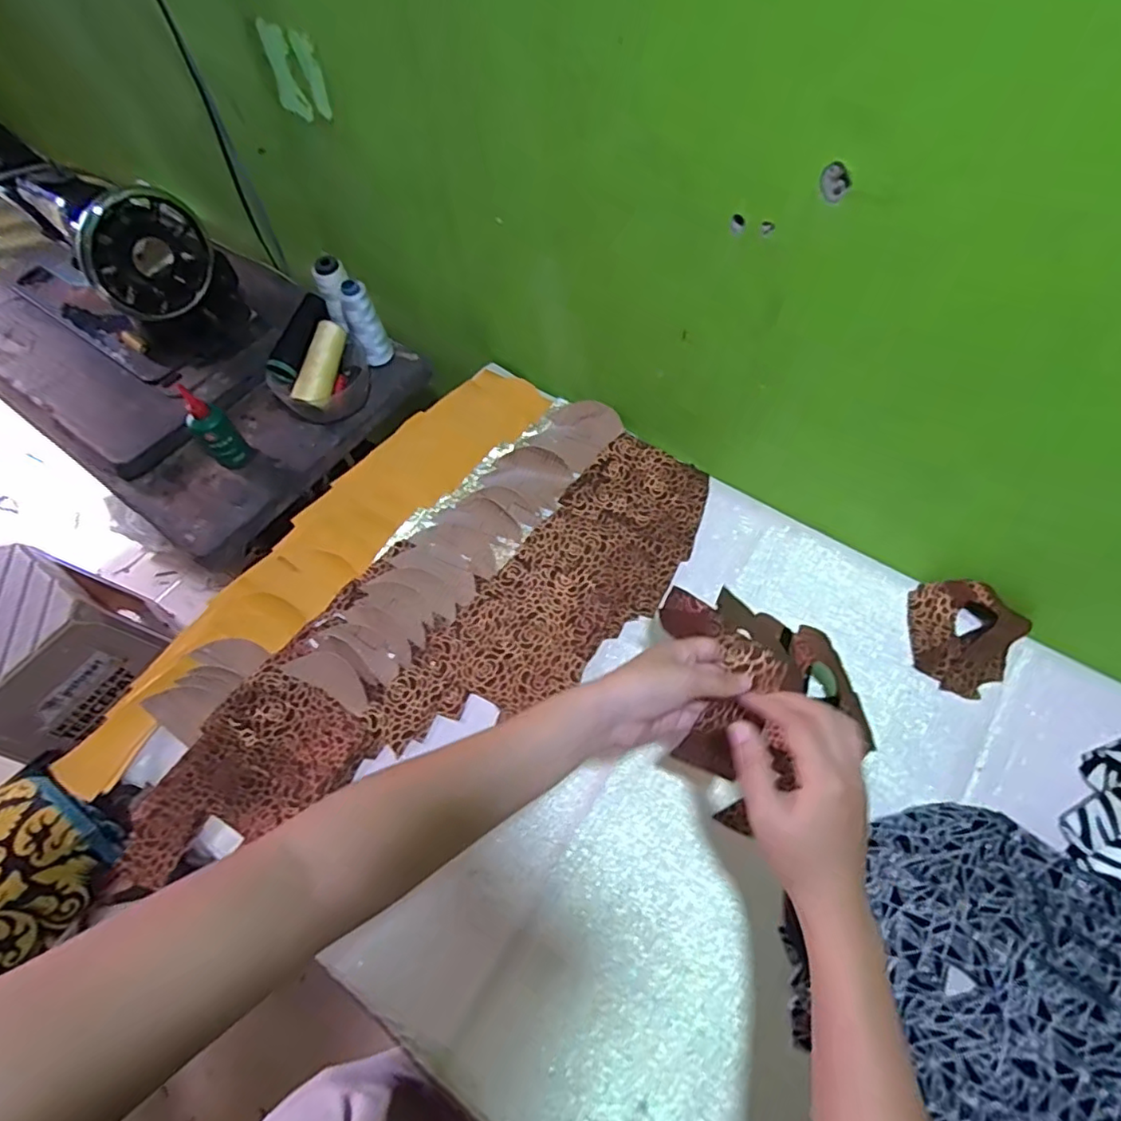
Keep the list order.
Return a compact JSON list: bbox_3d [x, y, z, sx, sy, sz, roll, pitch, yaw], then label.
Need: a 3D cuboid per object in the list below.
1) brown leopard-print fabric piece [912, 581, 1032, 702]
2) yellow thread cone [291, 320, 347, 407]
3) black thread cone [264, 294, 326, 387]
[{"bbox_3d":[0.378,0.068,0.565,0.091,0.046,0.102,-40,67,-17],"label":"brown leopard-print fabric piece"},{"bbox_3d":[-0.297,-0.246,0.744,0.036,0.036,0.115,10,75,8],"label":"yellow thread cone"},{"bbox_3d":[-0.324,-0.277,0.743,0.037,0.035,0.116,17,78,12],"label":"black thread cone"}]

